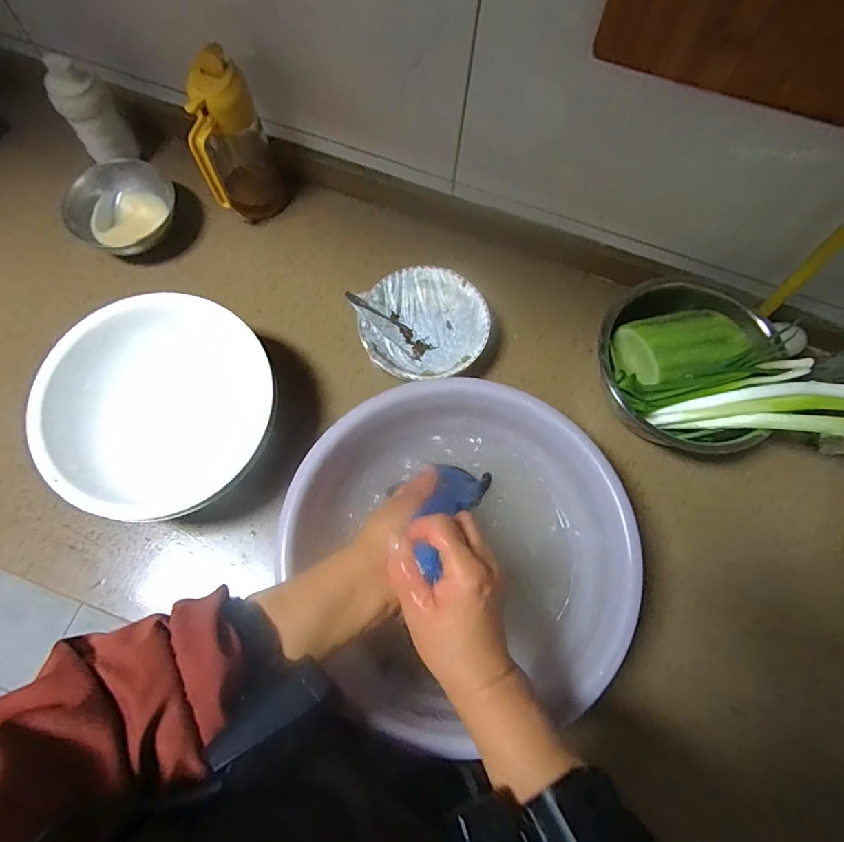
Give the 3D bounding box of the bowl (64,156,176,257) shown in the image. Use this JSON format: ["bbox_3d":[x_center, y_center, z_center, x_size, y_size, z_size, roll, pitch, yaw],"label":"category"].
[{"bbox_3d":[-0.382,-0.265,0.626,0.124,0.049,0.136,0,71,-1],"label":"bowl"}]

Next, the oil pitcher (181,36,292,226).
[{"bbox_3d":[-0.227,-0.329,0.582,0.094,0.187,0.069,-30,74,-11],"label":"oil pitcher"}]

